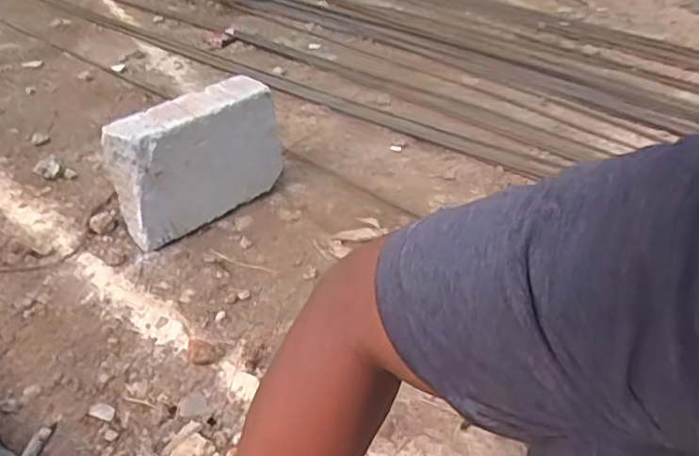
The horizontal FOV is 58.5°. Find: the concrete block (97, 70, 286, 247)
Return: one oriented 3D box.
[{"bbox_3d":[-0.254,-0.124,1.094,0.308,0.212,0.097,-30,47,-33],"label":"concrete block"}]

